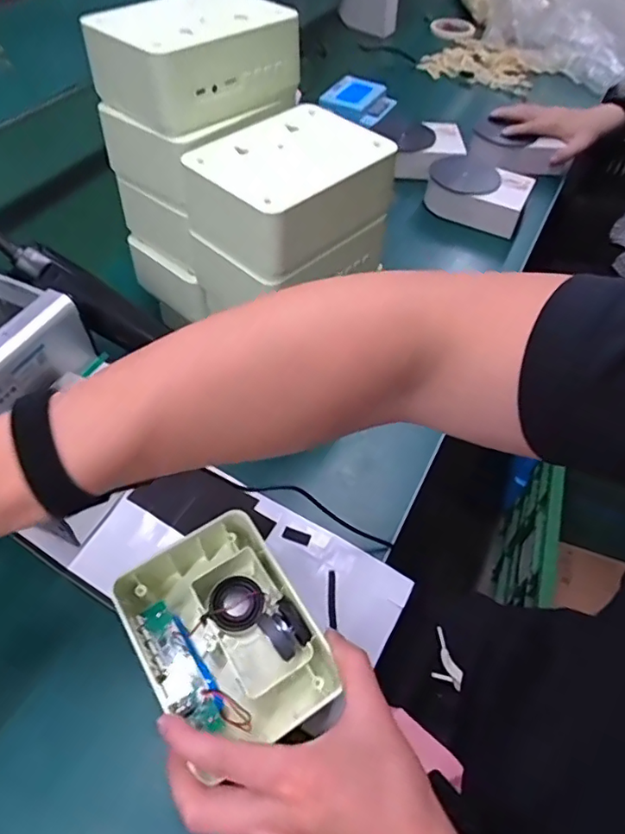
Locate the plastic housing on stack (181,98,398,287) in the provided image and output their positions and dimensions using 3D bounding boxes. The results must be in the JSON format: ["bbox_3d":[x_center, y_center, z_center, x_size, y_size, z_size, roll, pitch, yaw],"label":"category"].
[{"bbox_3d":[-0.016,-0.177,0.421,0.112,0.059,0.136,36,59,23],"label":"plastic housing on stack"}]

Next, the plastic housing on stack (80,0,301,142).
[{"bbox_3d":[-0.086,-0.282,0.420,0.098,0.062,0.139,38,60,24],"label":"plastic housing on stack"}]

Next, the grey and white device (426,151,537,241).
[{"bbox_3d":[0.233,-0.319,0.759,0.134,0.049,0.103,23,55,15],"label":"grey and white device"}]

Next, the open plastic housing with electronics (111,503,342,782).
[{"bbox_3d":[-0.059,0.149,0.371,0.105,0.052,0.139,-26,58,-20],"label":"open plastic housing with electronics"}]

